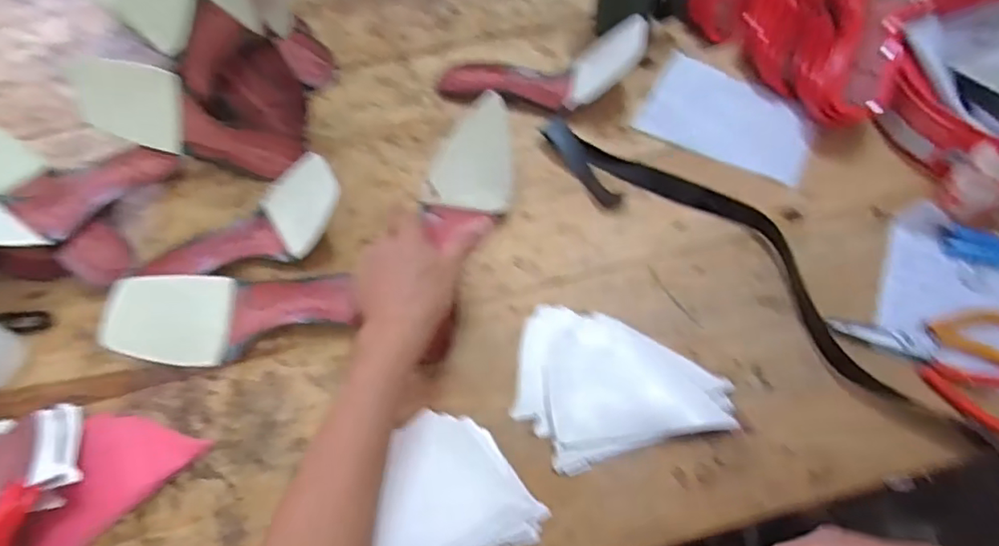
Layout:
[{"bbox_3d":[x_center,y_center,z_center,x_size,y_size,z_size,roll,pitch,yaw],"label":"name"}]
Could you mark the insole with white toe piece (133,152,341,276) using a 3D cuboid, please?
[{"bbox_3d":[-0.246,-0.043,0.569,0.211,0.045,0.083,-23,60,8],"label":"insole with white toe piece"}]

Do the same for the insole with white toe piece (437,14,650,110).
[{"bbox_3d":[0.045,-0.226,0.650,0.239,0.045,0.082,-3,58,20],"label":"insole with white toe piece"}]

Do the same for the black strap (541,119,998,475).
[{"bbox_3d":[0.239,-0.025,0.538,0.103,0.008,0.488,-42,65,-18],"label":"black strap"}]

